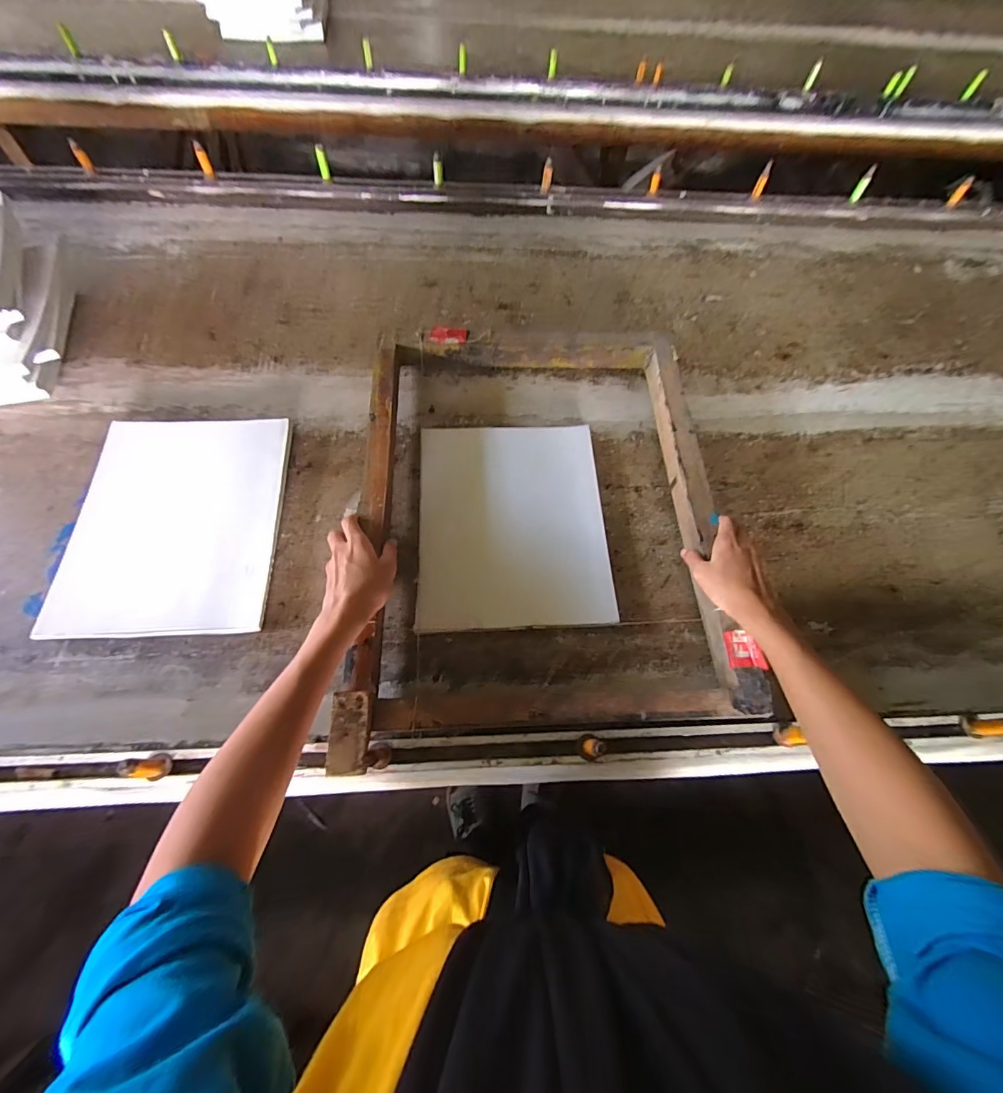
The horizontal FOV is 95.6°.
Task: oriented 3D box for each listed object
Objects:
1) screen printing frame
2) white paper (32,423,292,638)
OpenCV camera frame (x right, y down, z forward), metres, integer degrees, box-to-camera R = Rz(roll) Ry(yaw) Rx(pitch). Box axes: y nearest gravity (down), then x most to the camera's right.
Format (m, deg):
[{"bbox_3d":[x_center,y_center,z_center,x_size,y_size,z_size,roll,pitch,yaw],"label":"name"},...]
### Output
[{"bbox_3d":[0.043,-0.045,0.517,0.403,0.051,0.515,-1,66,-3],"label":"screen printing frame"},{"bbox_3d":[-0.368,-0.032,0.519,0.216,0.010,0.264,-1,68,-4],"label":"white paper"}]

